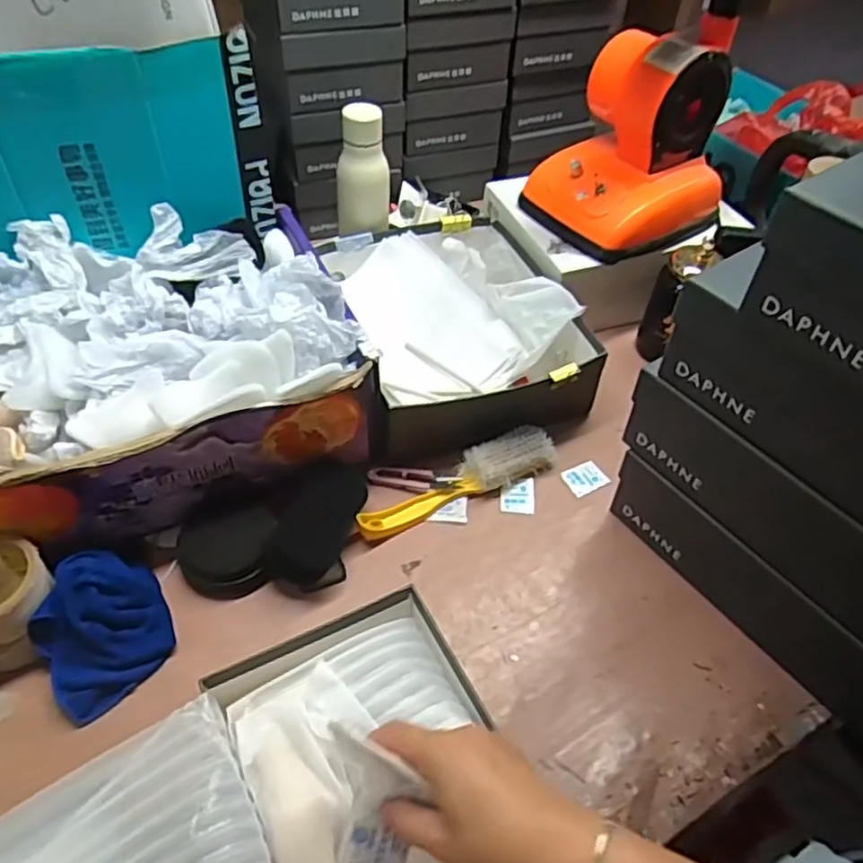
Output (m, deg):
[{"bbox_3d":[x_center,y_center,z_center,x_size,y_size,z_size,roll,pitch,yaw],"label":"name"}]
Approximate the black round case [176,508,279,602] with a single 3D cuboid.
[{"bbox_3d":[-0.190,0.111,0.650,0.083,0.034,0.075,4,48,1],"label":"black round case"}]

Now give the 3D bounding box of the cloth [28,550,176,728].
[{"bbox_3d":[-0.280,0.164,0.593,0.102,0.059,0.118,-25,54,-22],"label":"cloth"}]

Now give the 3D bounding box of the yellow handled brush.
[{"bbox_3d":[0.026,0.052,0.726,0.224,0.031,0.048,-22,53,-21],"label":"yellow handled brush"}]

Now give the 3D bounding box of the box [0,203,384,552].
[{"bbox_3d":[-0.286,-0.075,0.700,0.394,0.155,0.297,-17,51,-17],"label":"box"}]

